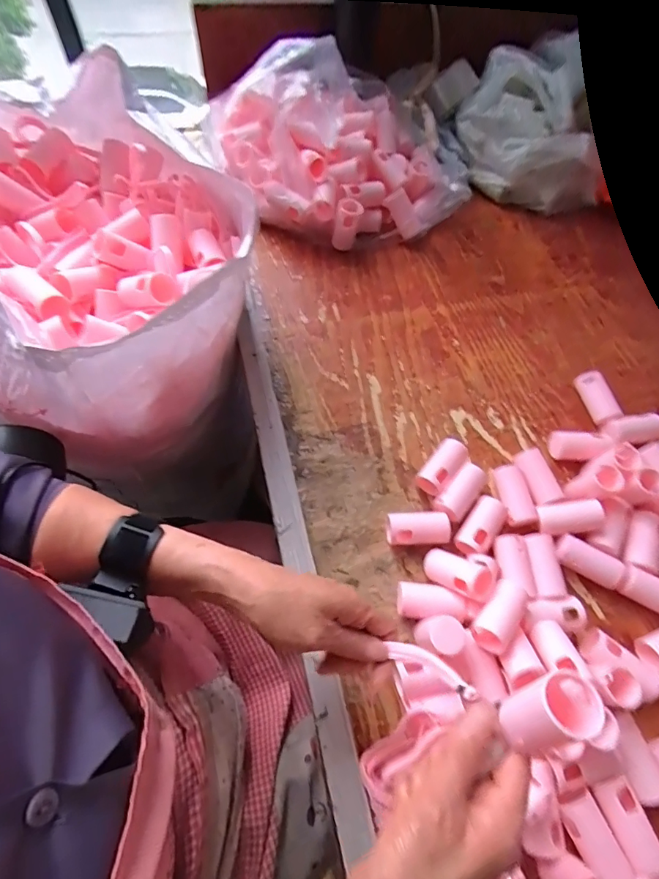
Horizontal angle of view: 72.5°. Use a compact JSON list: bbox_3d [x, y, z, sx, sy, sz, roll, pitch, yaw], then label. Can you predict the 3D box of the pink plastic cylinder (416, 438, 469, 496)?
[{"bbox_3d":[0.128,0.029,0.500,0.033,0.032,0.062,40,67,13],"label":"pink plastic cylinder"}]

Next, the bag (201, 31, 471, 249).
[{"bbox_3d":[0.015,-0.418,0.622,0.356,0.176,0.231,11,64,0],"label":"bag"}]

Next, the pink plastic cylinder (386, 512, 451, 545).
[{"bbox_3d":[0.091,0.092,0.466,0.065,0.023,0.031,0,64,-6],"label":"pink plastic cylinder"}]

